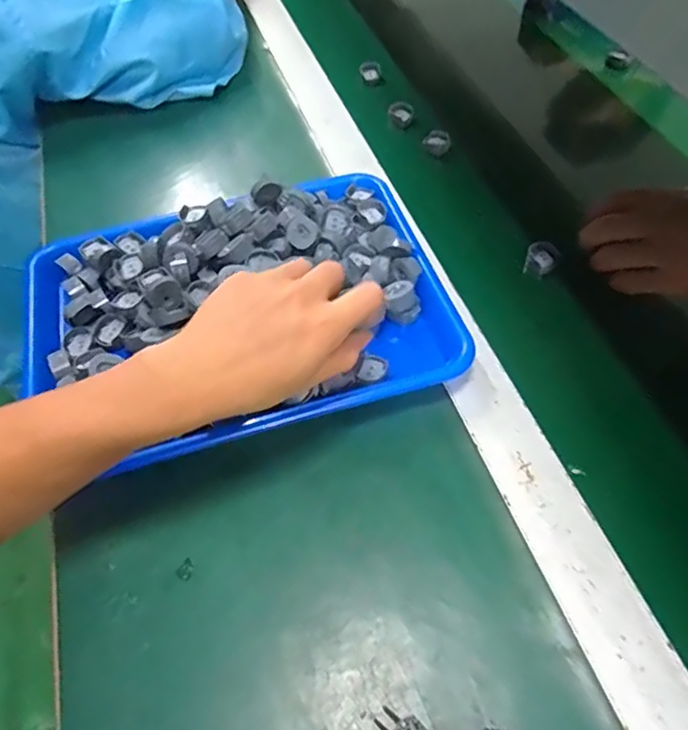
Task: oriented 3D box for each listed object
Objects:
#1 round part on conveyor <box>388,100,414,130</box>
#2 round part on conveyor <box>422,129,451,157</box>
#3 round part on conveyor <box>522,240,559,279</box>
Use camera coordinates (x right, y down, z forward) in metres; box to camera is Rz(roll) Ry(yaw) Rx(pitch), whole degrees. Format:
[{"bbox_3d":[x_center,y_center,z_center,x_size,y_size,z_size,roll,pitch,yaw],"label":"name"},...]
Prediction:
[{"bbox_3d":[0.067,-0.295,0.677,0.029,0.022,0.022,2,53,6],"label":"round part on conveyor"},{"bbox_3d":[0.102,-0.245,0.632,0.029,0.020,0.024,6,54,9],"label":"round part on conveyor"},{"bbox_3d":[0.181,-0.098,0.524,0.027,0.022,0.027,-2,53,3],"label":"round part on conveyor"}]

